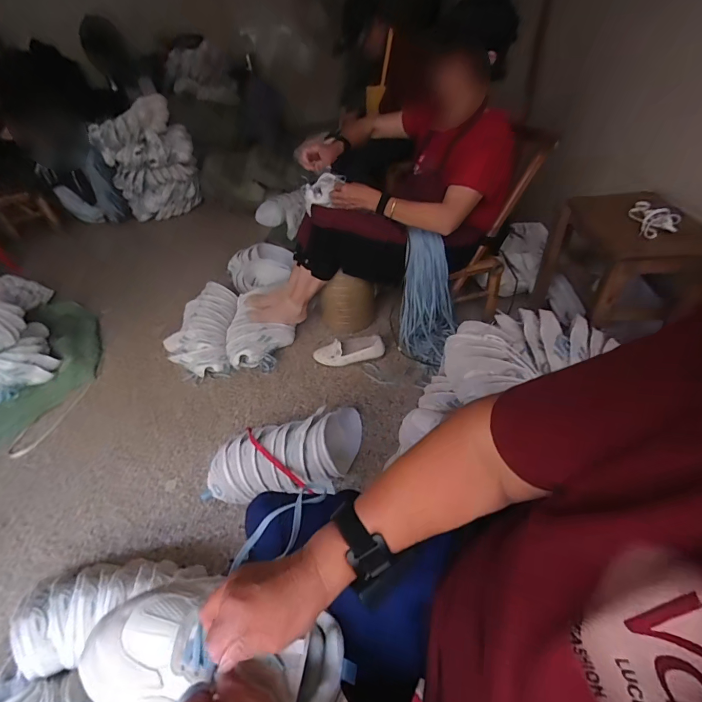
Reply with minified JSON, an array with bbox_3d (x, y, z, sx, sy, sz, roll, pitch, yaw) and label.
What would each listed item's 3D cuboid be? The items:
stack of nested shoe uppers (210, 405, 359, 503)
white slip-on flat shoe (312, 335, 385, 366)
[{"bbox_3d":[-0.158,0.270,0.999,0.394,0.155,0.214,-8,42,-4],"label":"stack of nested shoe uppers"},{"bbox_3d":[-0.008,0.002,1.327,0.248,0.065,0.078,-9,42,-2],"label":"white slip-on flat shoe"}]

